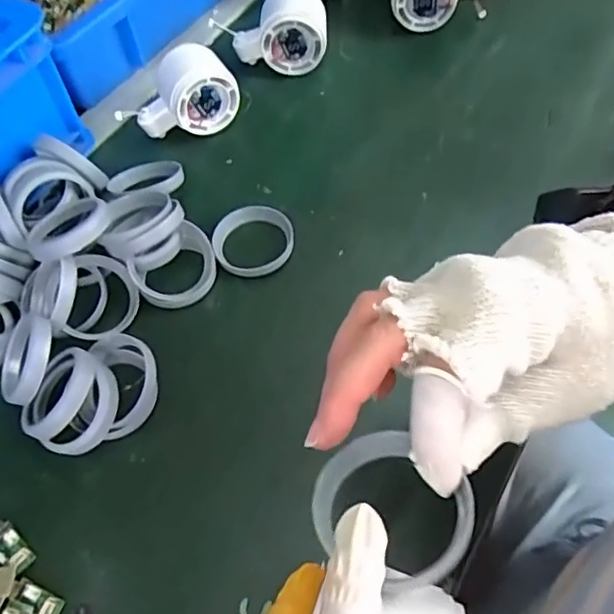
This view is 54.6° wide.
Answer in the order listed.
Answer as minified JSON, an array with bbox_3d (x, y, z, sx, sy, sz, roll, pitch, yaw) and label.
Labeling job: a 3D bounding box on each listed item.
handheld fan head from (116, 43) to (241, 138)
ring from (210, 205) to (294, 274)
[{"bbox_3d":[-0.110,-0.174,0.500,0.098,0.059,0.050,-24,59,-9],"label":"handheld fan head"},{"bbox_3d":[-0.039,-0.049,0.435,0.059,0.010,0.057,-2,58,4],"label":"ring"}]

